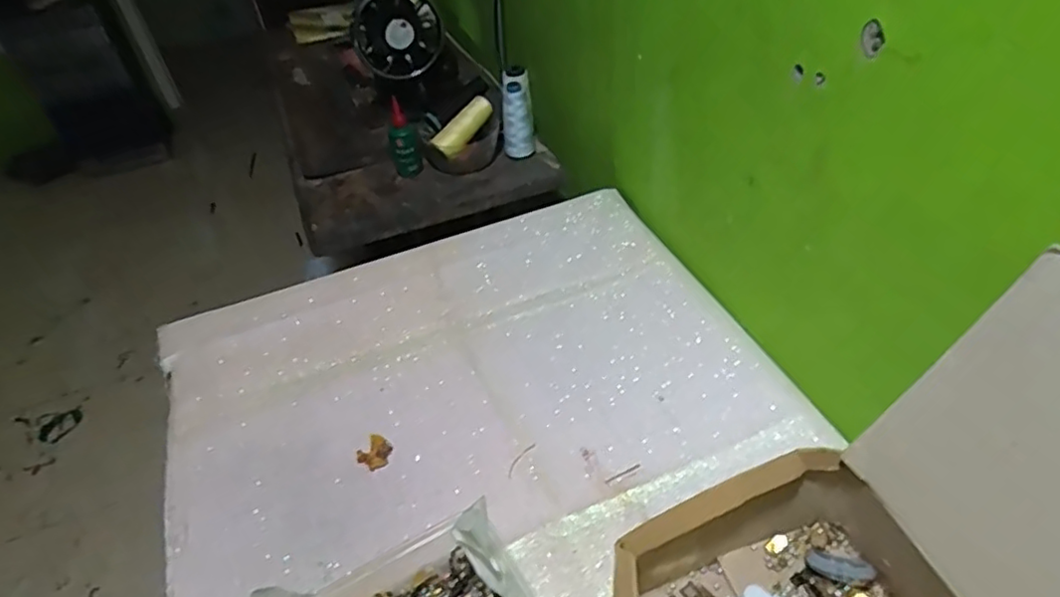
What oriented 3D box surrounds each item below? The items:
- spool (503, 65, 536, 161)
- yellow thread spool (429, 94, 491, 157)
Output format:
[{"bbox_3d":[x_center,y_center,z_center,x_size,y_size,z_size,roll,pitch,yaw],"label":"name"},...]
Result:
[{"bbox_3d":[-0.022,-0.278,0.983,0.050,0.130,0.045,-7,43,1],"label":"spool"},{"bbox_3d":[-0.100,-0.260,0.962,0.105,0.032,0.031,-49,53,-4],"label":"yellow thread spool"}]

